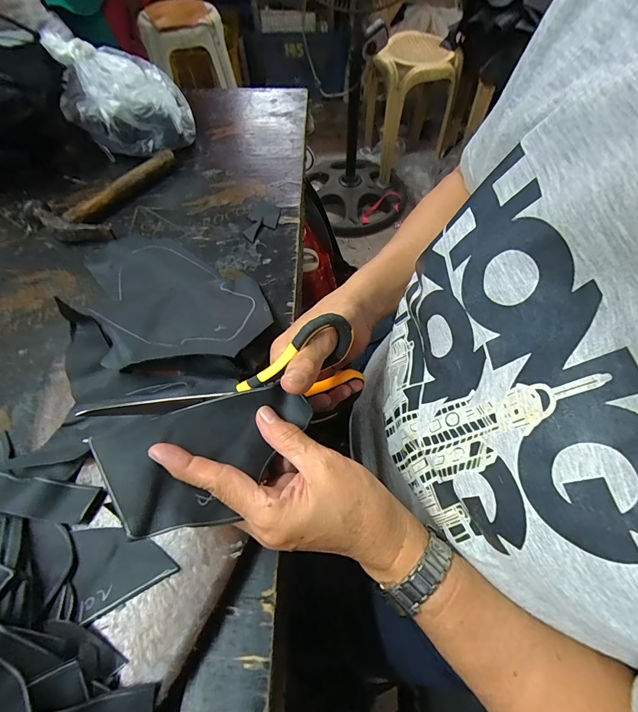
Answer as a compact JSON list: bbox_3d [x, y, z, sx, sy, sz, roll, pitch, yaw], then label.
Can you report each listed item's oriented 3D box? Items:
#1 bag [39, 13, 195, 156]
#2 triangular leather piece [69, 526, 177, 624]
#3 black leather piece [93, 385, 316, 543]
[{"bbox_3d":[-0.274,-0.364,0.504,0.170,0.128,0.118,-2,59,1],"label":"bag"},{"bbox_3d":[-0.137,0.137,0.248,0.061,0.004,0.056,-26,62,-13],"label":"triangular leather piece"},{"bbox_3d":[-0.066,0.062,0.232,0.129,0.020,0.076,-12,55,-24],"label":"black leather piece"}]

